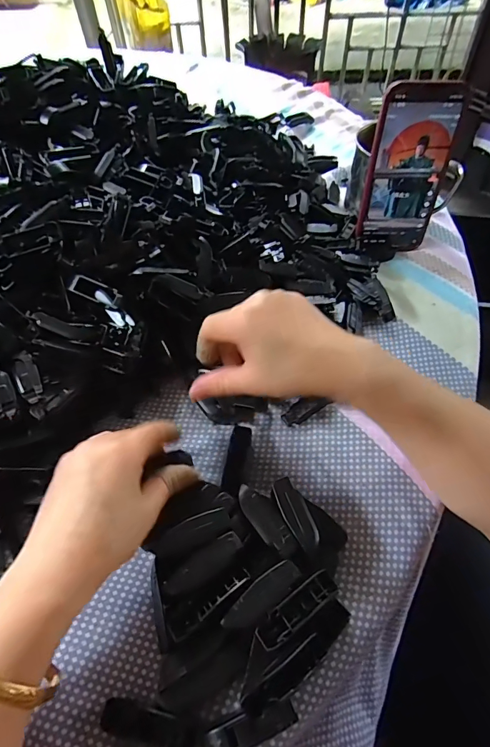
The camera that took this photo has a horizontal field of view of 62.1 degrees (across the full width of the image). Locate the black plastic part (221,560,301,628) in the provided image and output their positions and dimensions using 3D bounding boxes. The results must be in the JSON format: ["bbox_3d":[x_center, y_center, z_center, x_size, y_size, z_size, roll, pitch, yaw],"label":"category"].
[{"bbox_3d":[0.011,0.136,0.249,0.053,0.004,0.017,-35,63,-19],"label":"black plastic part"}]

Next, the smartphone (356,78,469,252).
[{"bbox_3d":[0.161,-0.199,0.407,0.075,0.154,0.012,1,46,2],"label":"smartphone"}]

